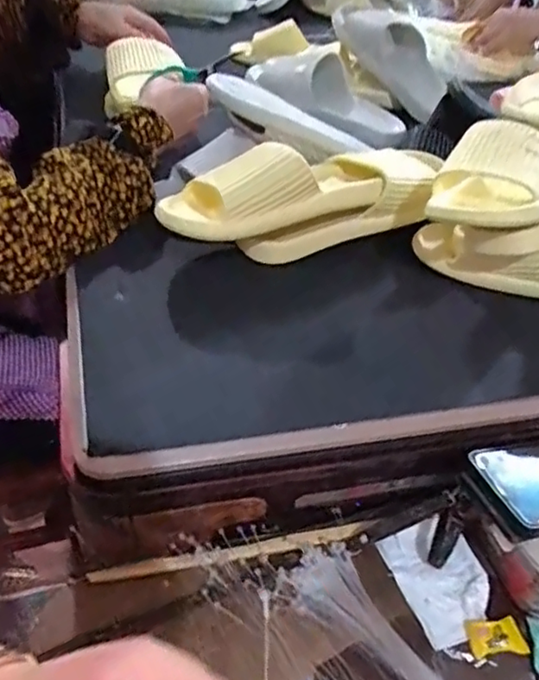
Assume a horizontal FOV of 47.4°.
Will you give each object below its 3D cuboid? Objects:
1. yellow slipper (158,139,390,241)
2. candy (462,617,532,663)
[{"bbox_3d":[0.000,-0.153,0.578,0.212,0.066,0.084,-15,45,-24],"label":"yellow slipper"},{"bbox_3d":[0.165,0.212,0.441,0.043,0.008,0.028,-1,41,-10],"label":"candy"}]

